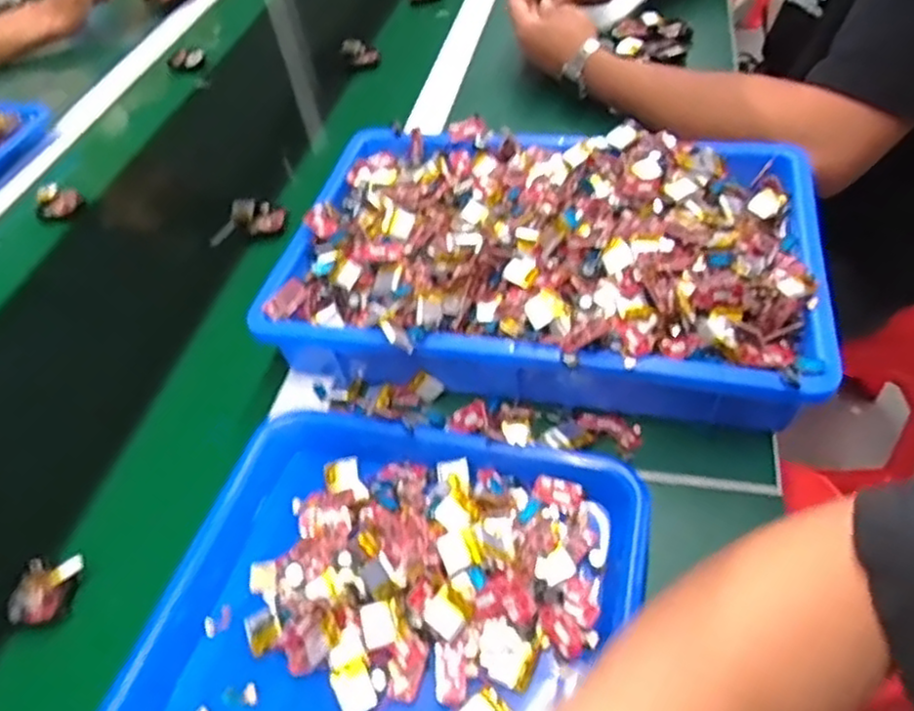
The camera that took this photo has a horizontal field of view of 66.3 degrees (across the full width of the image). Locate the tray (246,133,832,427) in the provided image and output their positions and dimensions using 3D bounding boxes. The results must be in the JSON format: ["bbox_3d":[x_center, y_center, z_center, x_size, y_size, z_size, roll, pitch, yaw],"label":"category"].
[{"bbox_3d":[0.064,-0.075,0.517,0.373,0.078,0.245,8,49,14],"label":"tray"}]

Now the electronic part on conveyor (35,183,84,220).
[{"bbox_3d":[-0.410,-0.159,0.719,0.043,0.021,0.032,19,53,23],"label":"electronic part on conveyor"}]

